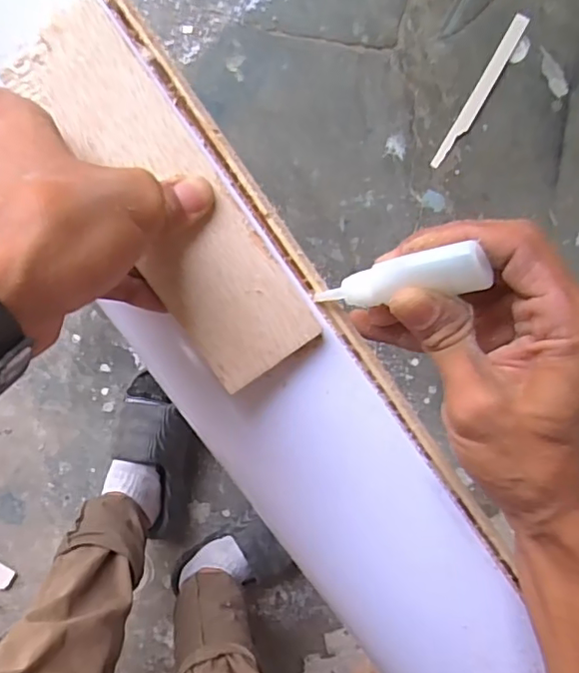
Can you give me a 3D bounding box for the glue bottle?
[{"bbox_3d":[0.047,-0.024,0.248,0.077,0.023,0.019,-10,99,33],"label":"glue bottle"}]

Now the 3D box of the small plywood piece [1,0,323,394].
[{"bbox_3d":[-0.054,-0.061,0.258,0.056,0.008,0.176,-34,97,0],"label":"small plywood piece"}]

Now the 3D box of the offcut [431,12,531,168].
[{"bbox_3d":[0.286,-0.362,0.835,0.024,0.004,0.240,29,99,-2],"label":"offcut"}]

